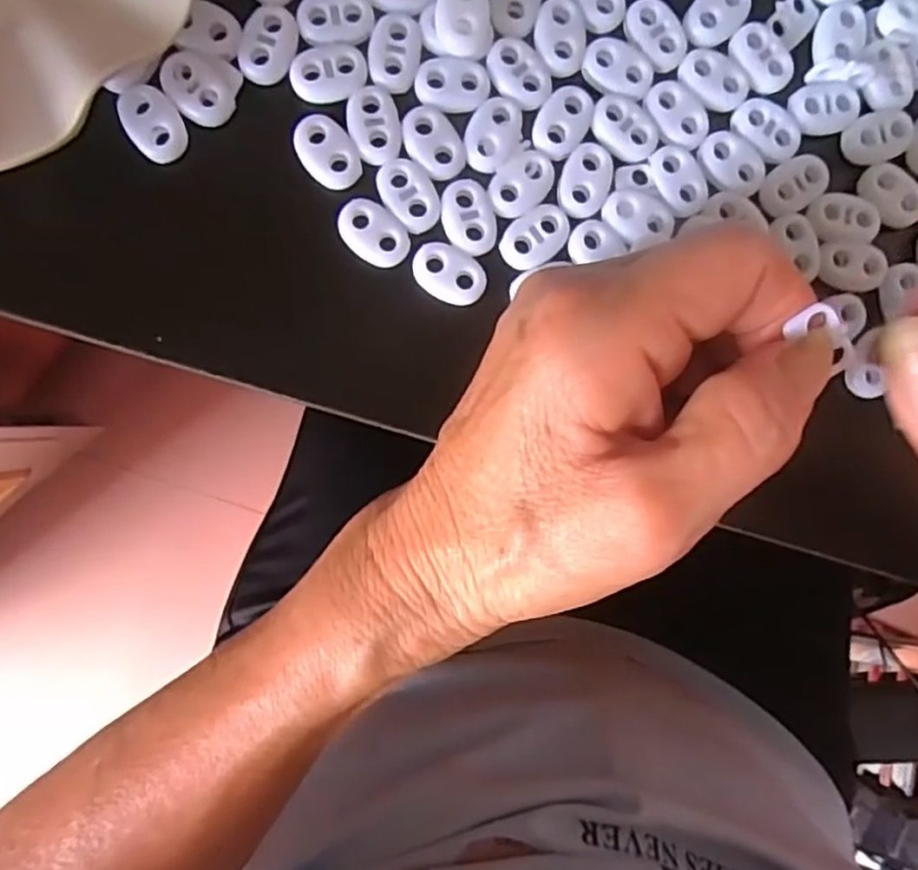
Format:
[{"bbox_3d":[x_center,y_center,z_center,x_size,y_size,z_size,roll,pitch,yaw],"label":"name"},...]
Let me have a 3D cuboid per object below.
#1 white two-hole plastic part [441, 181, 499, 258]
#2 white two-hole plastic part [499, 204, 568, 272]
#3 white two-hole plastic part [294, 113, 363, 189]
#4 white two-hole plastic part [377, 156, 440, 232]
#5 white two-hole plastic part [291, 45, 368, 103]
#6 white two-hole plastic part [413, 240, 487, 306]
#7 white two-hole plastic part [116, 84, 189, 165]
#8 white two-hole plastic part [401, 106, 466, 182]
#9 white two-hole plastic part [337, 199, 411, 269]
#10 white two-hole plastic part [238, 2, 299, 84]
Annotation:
[{"bbox_3d":[0.003,-0.066,0.208,0.015,0.004,0.023,-13,92,-4],"label":"white two-hole plastic part"},{"bbox_3d":[0.024,-0.061,0.210,0.023,0.004,0.015,-42,93,-2],"label":"white two-hole plastic part"},{"bbox_3d":[-0.039,-0.085,0.205,0.015,0.004,0.023,-34,93,-3],"label":"white two-hole plastic part"},{"bbox_3d":[-0.015,-0.073,0.207,0.015,0.004,0.023,-39,93,-3],"label":"white two-hole plastic part"},{"bbox_3d":[-0.039,-0.108,0.205,0.022,0.004,0.017,-23,92,-3],"label":"white two-hole plastic part"},{"bbox_3d":[-0.003,-0.048,0.209,0.023,0.004,0.016,29,89,-4],"label":"white two-hole plastic part"},{"bbox_3d":[-0.090,-0.092,0.204,0.016,0.004,0.023,-42,93,-2],"label":"white two-hole plastic part"},{"bbox_3d":[-0.008,-0.088,0.207,0.015,0.004,0.024,-27,92,-3],"label":"white two-hole plastic part"},{"bbox_3d":[-0.026,-0.061,0.207,0.023,0.004,0.015,38,88,-4],"label":"white two-hole plastic part"},{"bbox_3d":[-0.057,-0.116,0.206,0.015,0.004,0.023,12,90,-4],"label":"white two-hole plastic part"}]

